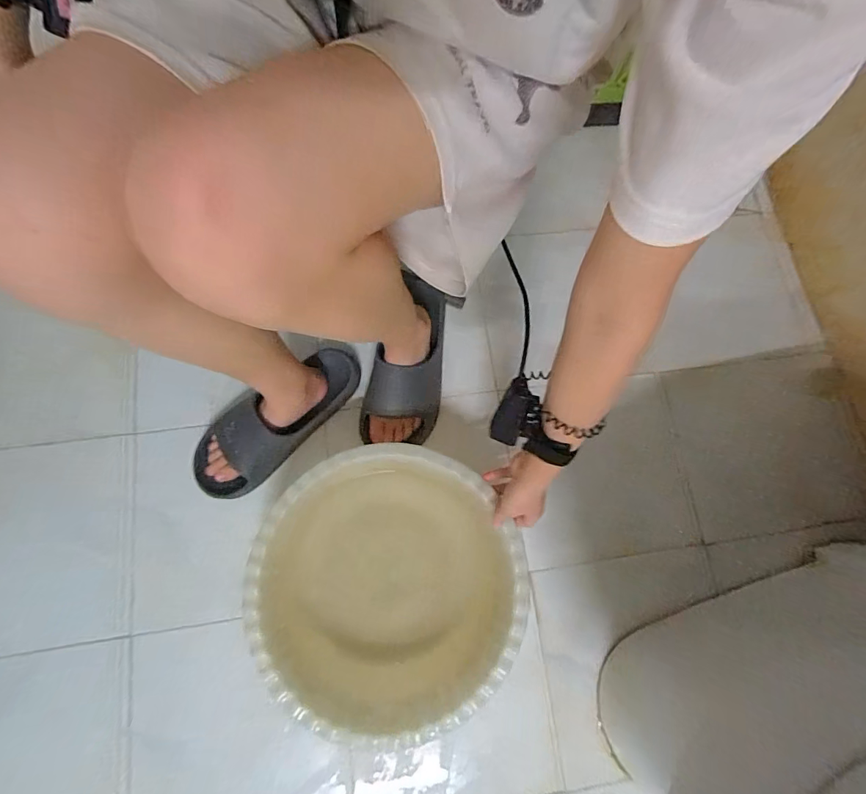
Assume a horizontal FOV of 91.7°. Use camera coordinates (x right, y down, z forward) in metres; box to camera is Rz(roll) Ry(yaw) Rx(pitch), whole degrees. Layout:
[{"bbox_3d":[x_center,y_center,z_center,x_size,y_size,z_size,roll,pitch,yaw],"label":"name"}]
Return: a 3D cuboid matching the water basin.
[{"bbox_3d":[-0.062,0.253,0.612,0.342,0.170,0.335,0,78,0],"label":"water basin"}]

